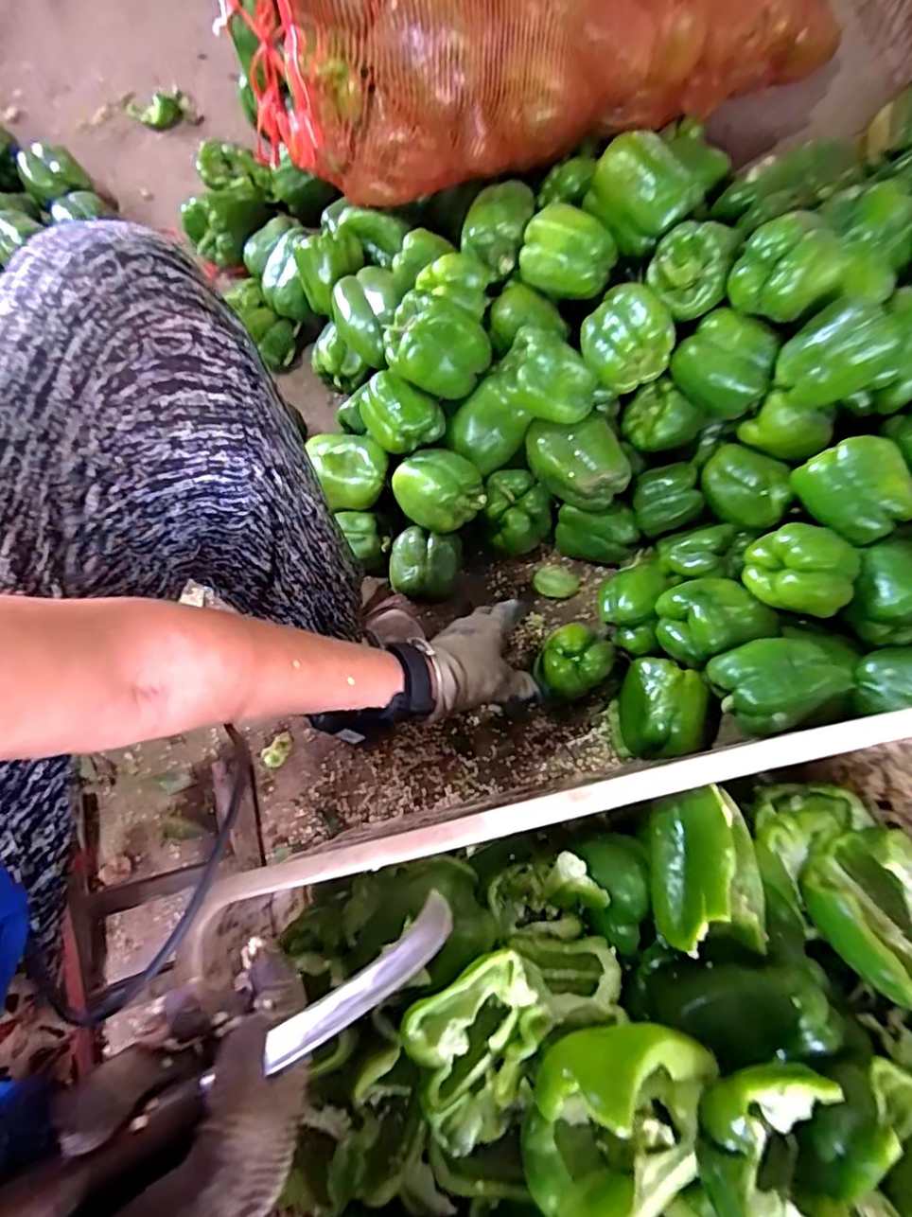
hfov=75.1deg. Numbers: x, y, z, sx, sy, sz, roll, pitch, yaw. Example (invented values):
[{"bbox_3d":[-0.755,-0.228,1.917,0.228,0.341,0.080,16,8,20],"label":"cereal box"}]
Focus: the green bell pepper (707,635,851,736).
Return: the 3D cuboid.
[{"bbox_3d":[0.285,0.066,0.533,0.096,0.069,0.074,-20,73,-5],"label":"green bell pepper"}]

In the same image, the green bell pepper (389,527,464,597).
[{"bbox_3d":[-0.035,-0.046,0.674,0.076,0.081,0.066,6,72,3],"label":"green bell pepper"}]

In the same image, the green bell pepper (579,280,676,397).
[{"bbox_3d":[0.172,-0.278,0.599,0.083,0.063,0.084,-2,72,1],"label":"green bell pepper"}]

